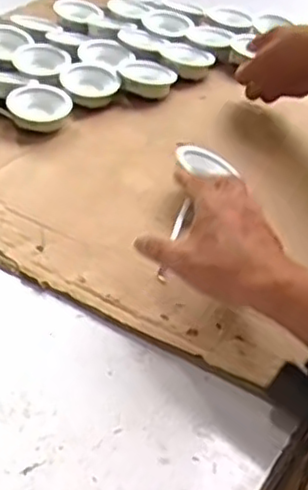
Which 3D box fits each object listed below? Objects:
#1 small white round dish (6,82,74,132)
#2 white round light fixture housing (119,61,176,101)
[{"bbox_3d":[-0.135,-0.165,0.827,0.070,0.023,0.068,21,54,9],"label":"small white round dish"},{"bbox_3d":[-0.007,-0.207,0.876,0.068,0.027,0.063,0,38,0],"label":"white round light fixture housing"}]

